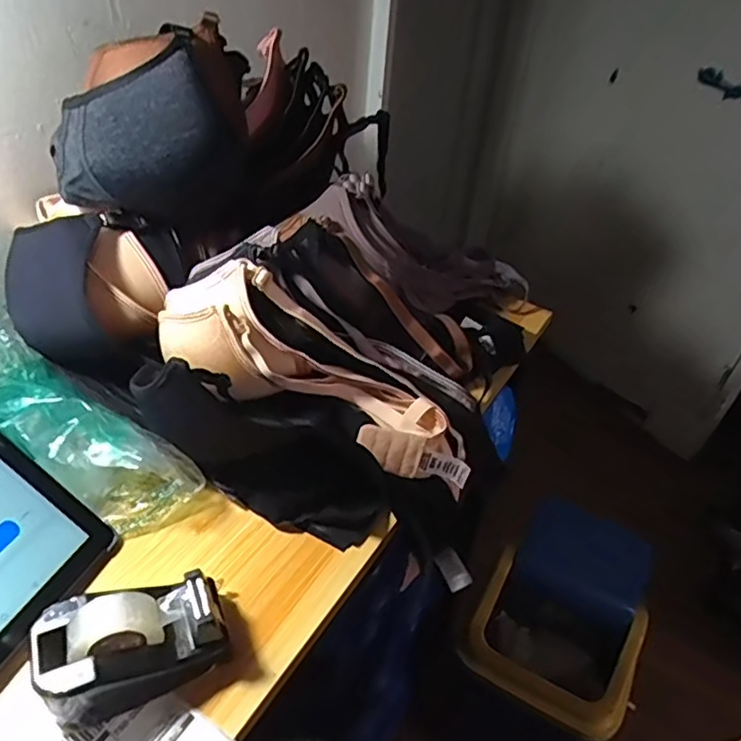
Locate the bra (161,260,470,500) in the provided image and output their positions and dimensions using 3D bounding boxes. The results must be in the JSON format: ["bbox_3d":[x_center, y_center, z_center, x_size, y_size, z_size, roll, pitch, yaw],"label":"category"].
[{"bbox_3d":[-0.037,0.005,0.459,0.252,0.085,0.059,30,41,-8],"label":"bra"}]

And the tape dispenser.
[{"bbox_3d":[-0.134,0.153,0.345,0.097,0.046,0.054,-12,44,-20],"label":"tape dispenser"}]

